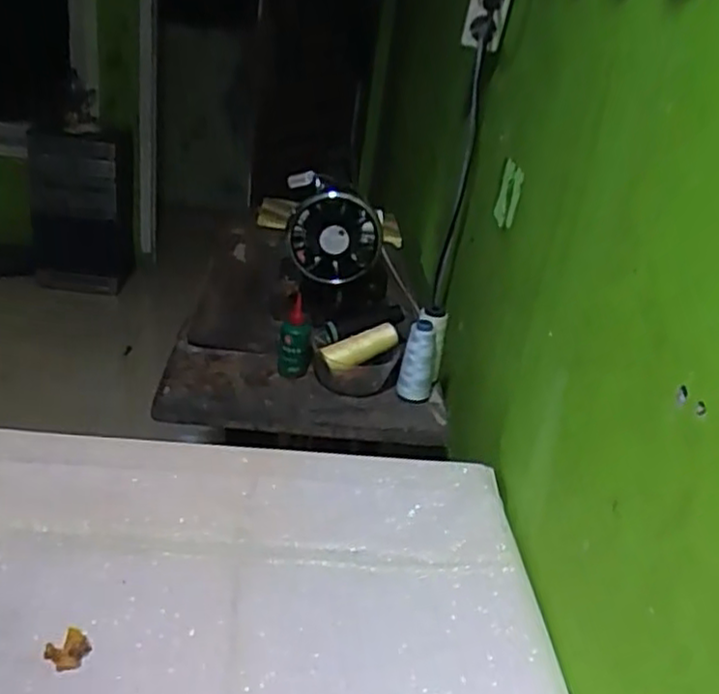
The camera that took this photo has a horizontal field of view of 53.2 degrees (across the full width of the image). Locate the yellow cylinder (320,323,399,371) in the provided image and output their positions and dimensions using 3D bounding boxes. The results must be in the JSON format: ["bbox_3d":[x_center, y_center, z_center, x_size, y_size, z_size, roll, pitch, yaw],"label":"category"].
[{"bbox_3d":[0.005,0.000,0.999,0.114,0.036,0.026,-22,36,-20],"label":"yellow cylinder"}]

